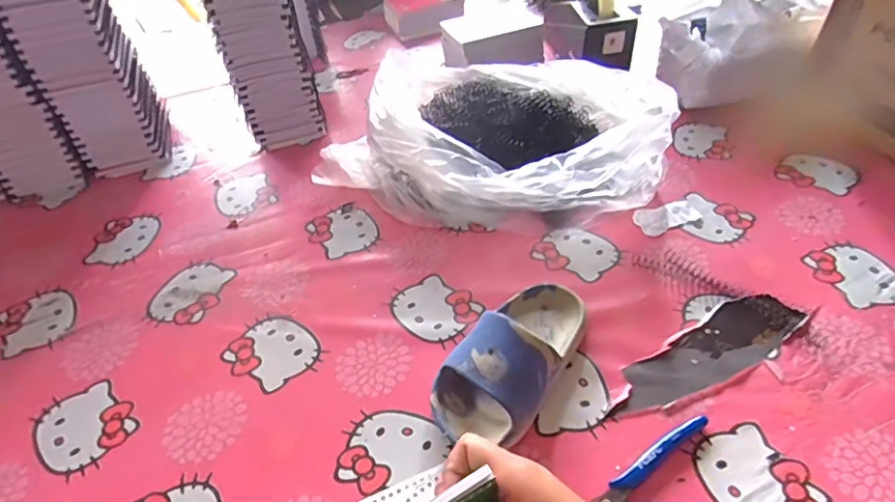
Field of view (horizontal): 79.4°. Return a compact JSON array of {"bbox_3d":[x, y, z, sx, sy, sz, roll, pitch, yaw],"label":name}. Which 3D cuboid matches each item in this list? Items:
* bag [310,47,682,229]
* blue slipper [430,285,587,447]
[{"bbox_3d":[0.064,-0.138,0.643,0.359,0.105,0.280,24,52,27],"label":"bag"},{"bbox_3d":[0.058,0.083,0.451,0.079,0.060,0.168,25,52,28],"label":"blue slipper"}]

